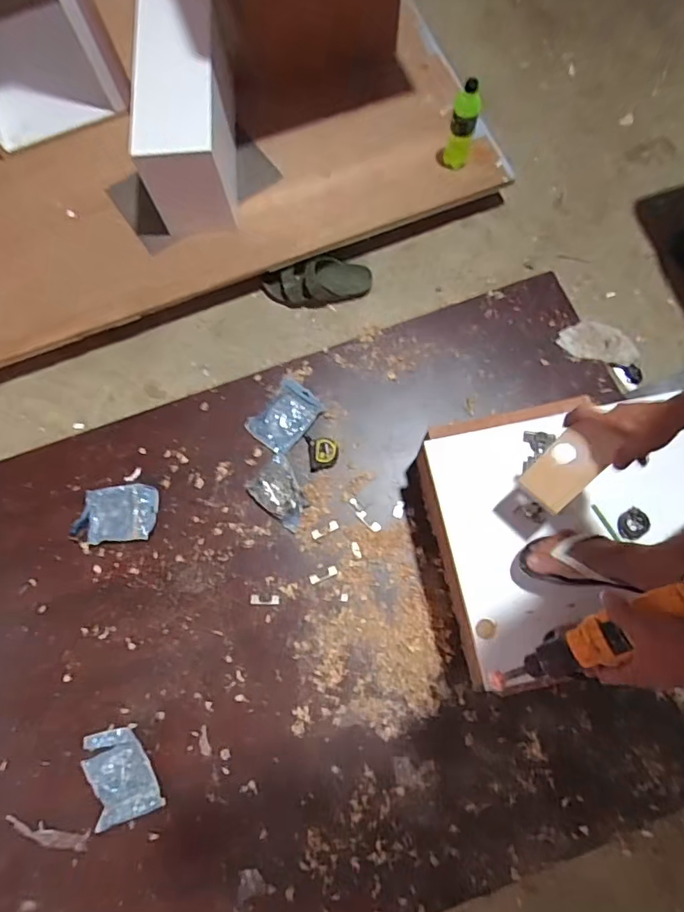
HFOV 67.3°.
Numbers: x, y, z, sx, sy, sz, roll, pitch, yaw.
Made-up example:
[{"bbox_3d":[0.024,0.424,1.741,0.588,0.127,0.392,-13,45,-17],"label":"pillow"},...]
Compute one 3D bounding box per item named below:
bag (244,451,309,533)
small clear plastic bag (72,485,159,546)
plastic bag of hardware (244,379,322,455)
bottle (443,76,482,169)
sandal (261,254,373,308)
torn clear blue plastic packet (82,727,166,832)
[{"bbox_3d":[-0.138,0.085,1.235,0.159,0.032,0.120,43,79,10],"label":"bag"},{"bbox_3d":[-0.548,0.139,1.245,0.199,0.012,0.133,-6,76,-2],"label":"small clear plastic bag"},{"bbox_3d":[-0.141,-0.103,1.285,0.131,0.036,0.174,38,79,9],"label":"plastic bag of hardware"},{"bbox_3d":[0.299,-0.820,1.287,0.068,0.241,0.072,19,76,7],"label":"bottle"},{"bbox_3d":[-0.064,-0.466,1.377,0.290,0.073,0.102,-11,76,-3],"label":"sandal"},{"bbox_3d":[-0.471,0.673,1.091,0.129,0.015,0.182,-21,76,-5],"label":"torn clear blue plastic packet"}]

